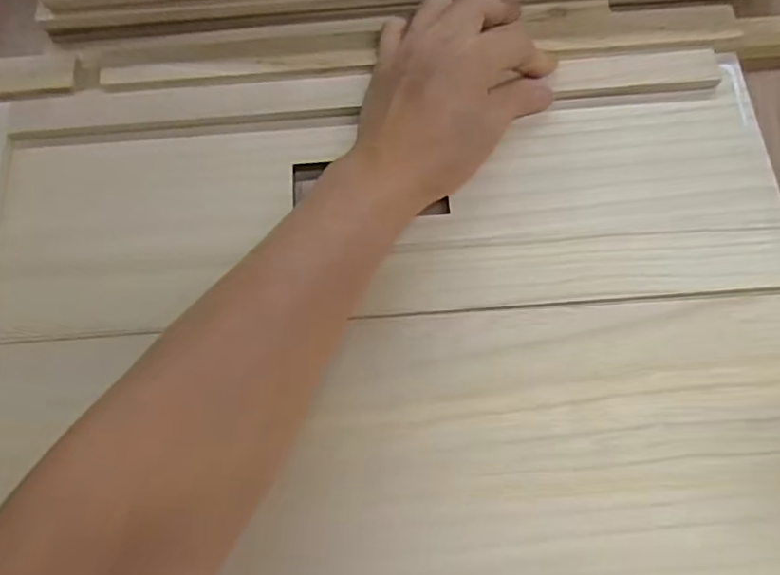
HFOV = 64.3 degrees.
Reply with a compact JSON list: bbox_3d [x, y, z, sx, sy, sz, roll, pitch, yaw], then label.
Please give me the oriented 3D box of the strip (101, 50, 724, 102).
[{"bbox_3d":[0.012,-0.128,0.369,0.362,0.008,0.027,1,71,1],"label":"strip"}]

